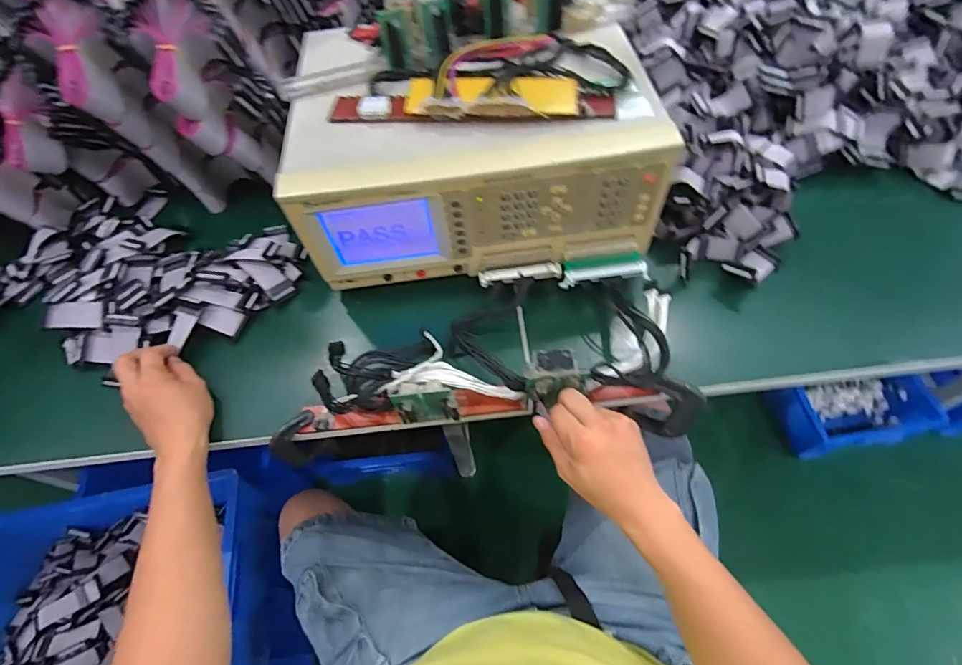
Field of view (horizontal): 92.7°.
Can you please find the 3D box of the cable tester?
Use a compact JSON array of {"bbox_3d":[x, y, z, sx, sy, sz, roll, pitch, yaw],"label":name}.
[{"bbox_3d":[-0.007,-0.225,0.594,0.432,0.181,0.291,-2,59,3],"label":"cable tester"}]

